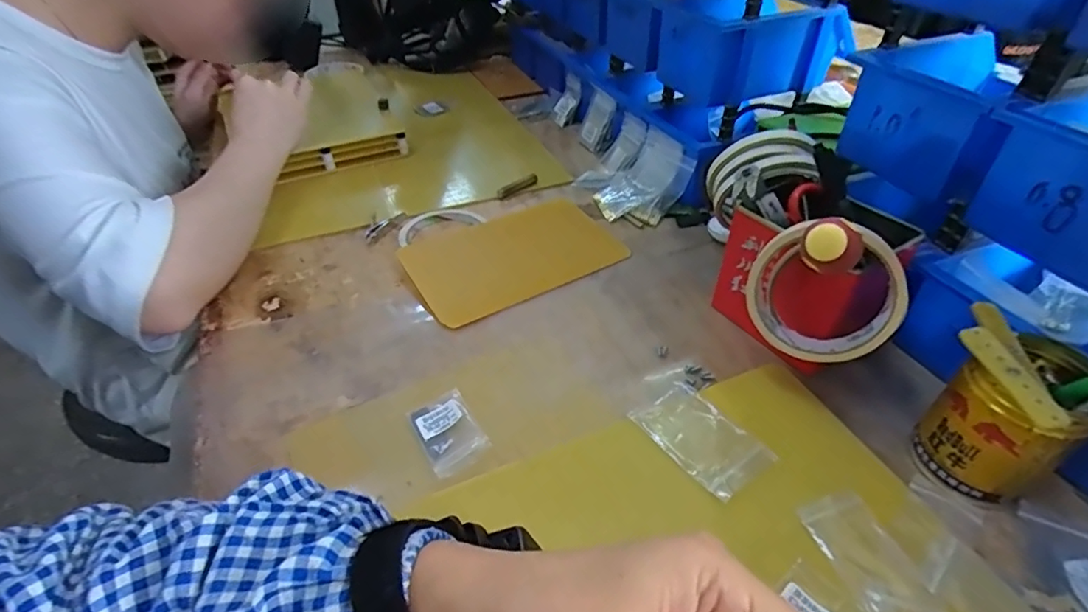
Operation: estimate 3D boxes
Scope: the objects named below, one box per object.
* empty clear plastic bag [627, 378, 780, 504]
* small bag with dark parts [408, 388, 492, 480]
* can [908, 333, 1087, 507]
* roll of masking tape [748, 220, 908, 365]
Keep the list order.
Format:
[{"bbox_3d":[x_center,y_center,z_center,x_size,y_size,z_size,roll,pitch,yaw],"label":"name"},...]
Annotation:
[{"bbox_3d":[0.106,0.088,0.360,0.055,0.004,0.080,-25,46,-28],"label":"empty clear plastic bag"},{"bbox_3d":[-0.066,0.084,0.366,0.037,0.011,0.061,-23,46,-22],"label":"small bag with dark parts"},{"bbox_3d":[0.278,0.067,0.321,0.077,0.081,0.062,-23,47,-21],"label":"can"},{"bbox_3d":[0.181,-0.008,0.350,0.090,0.088,0.029,18,22,18],"label":"roll of masking tape"}]

